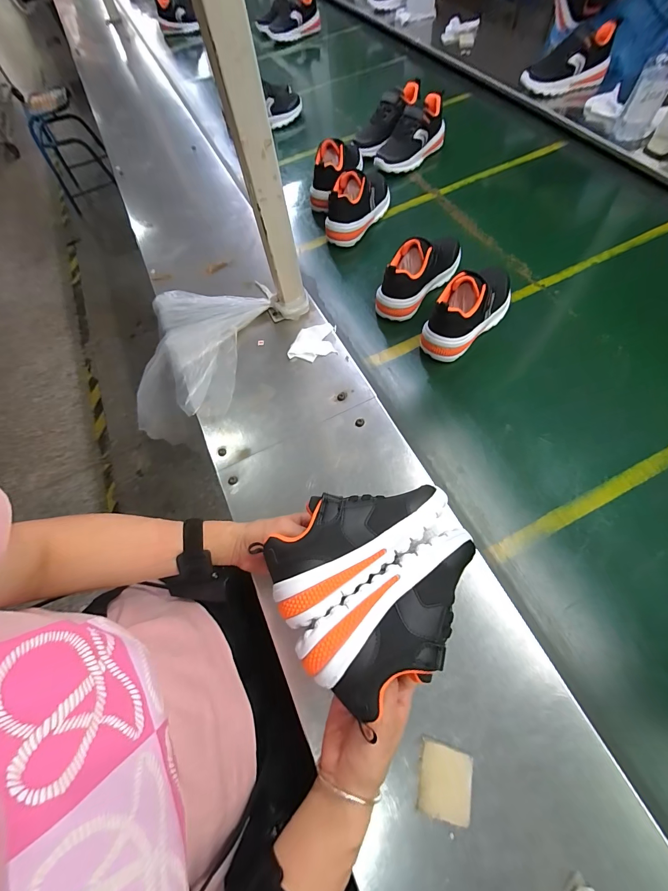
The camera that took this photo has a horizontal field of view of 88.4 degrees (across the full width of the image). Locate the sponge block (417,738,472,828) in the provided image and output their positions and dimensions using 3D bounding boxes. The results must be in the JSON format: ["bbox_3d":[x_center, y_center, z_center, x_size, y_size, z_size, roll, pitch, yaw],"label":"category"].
[{"bbox_3d":[0.107,0.324,0.331,0.047,0.013,0.053,10,65,12],"label":"sponge block"}]

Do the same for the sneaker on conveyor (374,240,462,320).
[{"bbox_3d":[0.158,-0.327,0.634,0.073,0.096,0.193,39,73,22],"label":"sneaker on conveyor"}]

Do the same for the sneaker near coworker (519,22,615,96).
[{"bbox_3d":[0.602,-0.978,0.879,0.211,0.099,0.095,-29,64,-8],"label":"sneaker near coworker"}]

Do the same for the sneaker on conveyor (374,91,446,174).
[{"bbox_3d":[0.195,-0.759,0.849,0.089,0.099,0.209,36,72,21],"label":"sneaker on conveyor"}]

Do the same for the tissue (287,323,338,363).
[{"bbox_3d":[-0.038,-0.183,0.602,0.083,0.012,0.079,-6,62,3],"label":"tissue"}]

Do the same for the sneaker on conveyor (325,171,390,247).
[{"bbox_3d":[0.058,-0.536,0.752,0.074,0.100,0.200,29,71,19],"label":"sneaker on conveyor"}]

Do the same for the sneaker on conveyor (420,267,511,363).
[{"bbox_3d":[0.230,-0.234,0.577,0.198,0.104,0.078,-42,66,-13],"label":"sneaker on conveyor"}]

